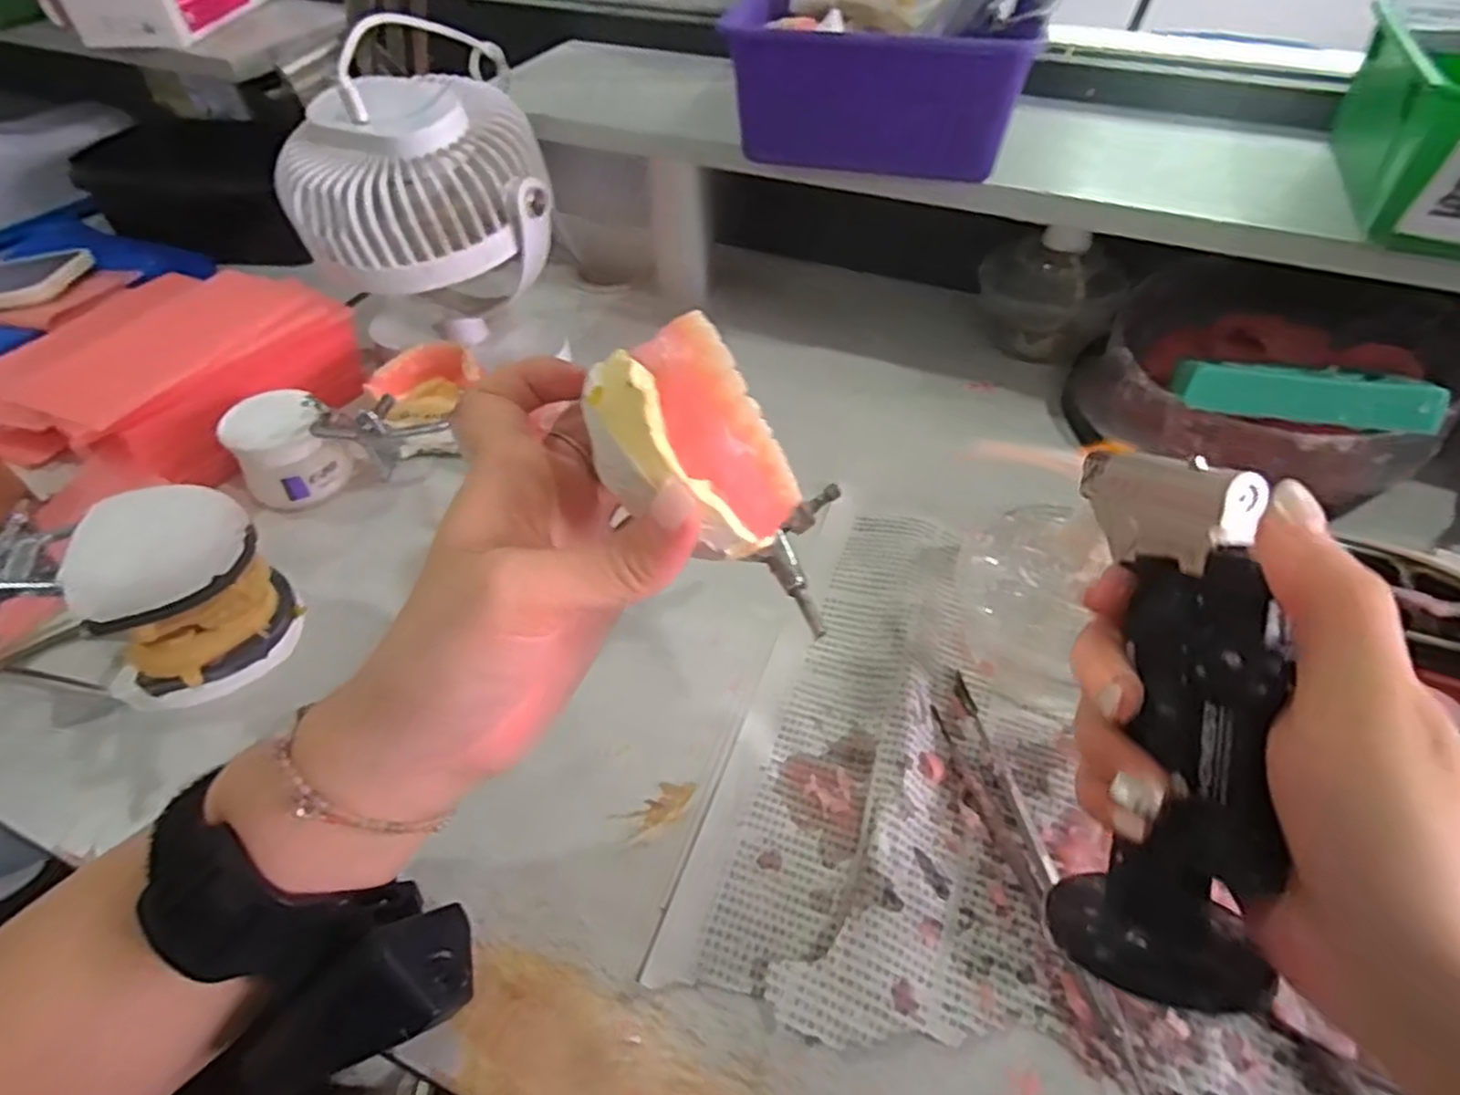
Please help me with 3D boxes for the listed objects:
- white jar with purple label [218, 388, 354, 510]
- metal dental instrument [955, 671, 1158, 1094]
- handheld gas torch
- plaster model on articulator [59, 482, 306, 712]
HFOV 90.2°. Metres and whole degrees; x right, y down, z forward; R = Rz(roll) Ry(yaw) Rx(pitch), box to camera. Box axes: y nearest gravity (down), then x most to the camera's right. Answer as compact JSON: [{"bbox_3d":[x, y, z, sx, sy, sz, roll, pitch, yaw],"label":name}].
[{"bbox_3d":[-0.245,-0.055,0.399,0.042,0.051,0.048,35,58,27],"label":"white jar with purple label"},{"bbox_3d":[0.121,0.119,0.281,0.009,0.007,0.168,-8,49,-6],"label":"metal dental instrument"},{"bbox_3d":[0.128,0.048,0.213,0.044,0.059,0.151,2,90,2],"label":"handheld gas torch"},{"bbox_3d":[-0.241,0.021,0.317,0.066,0.069,0.067,0,49,1],"label":"plaster model on articulator"}]

